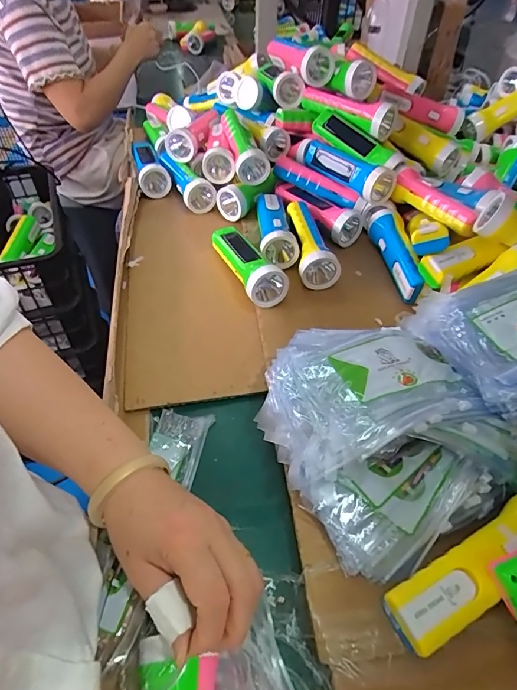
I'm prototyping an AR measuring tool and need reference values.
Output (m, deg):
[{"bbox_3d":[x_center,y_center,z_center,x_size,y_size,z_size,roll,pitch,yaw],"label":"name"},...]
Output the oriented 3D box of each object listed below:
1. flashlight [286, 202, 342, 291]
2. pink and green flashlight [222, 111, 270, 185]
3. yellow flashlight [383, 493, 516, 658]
[{"bbox_3d":[0.075,-0.151,0.616,0.050,0.054,0.167,-4,49,-5],"label":"flashlight"},{"bbox_3d":[-0.031,-0.347,0.730,0.047,0.049,0.201,-11,50,-11],"label":"pink and green flashlight"},{"bbox_3d":[0.168,0.168,0.318,0.160,0.052,0.041,-24,53,-21],"label":"yellow flashlight"}]

